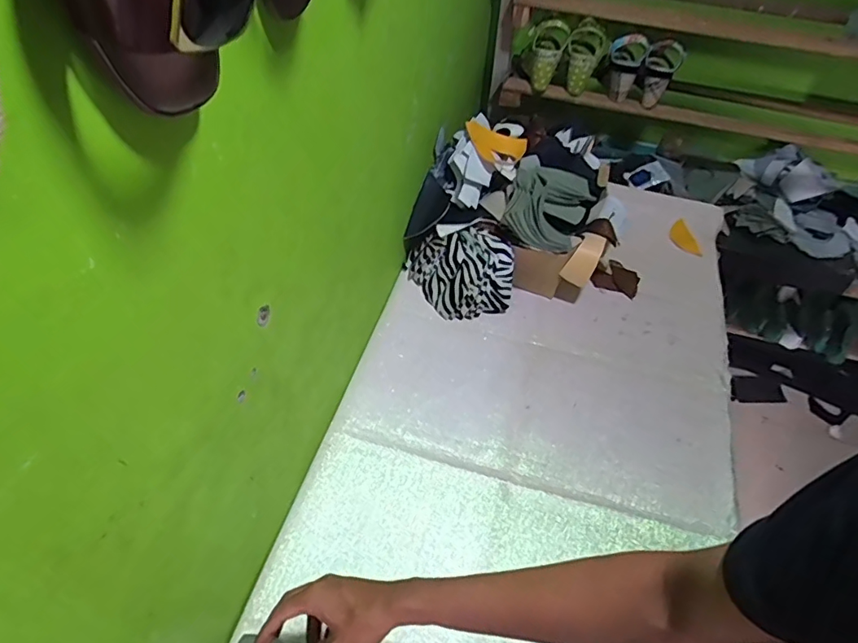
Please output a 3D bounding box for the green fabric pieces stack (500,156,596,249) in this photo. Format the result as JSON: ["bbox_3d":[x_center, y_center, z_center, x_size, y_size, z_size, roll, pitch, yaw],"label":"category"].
[{"bbox_3d":[0.221,-0.218,0.952,0.144,0.067,0.197,17,51,10],"label":"green fabric pieces stack"}]

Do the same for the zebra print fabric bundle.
[{"bbox_3d":[0.056,-0.099,0.957,0.136,0.124,0.179,-20,54,-20],"label":"zebra print fabric bundle"}]

